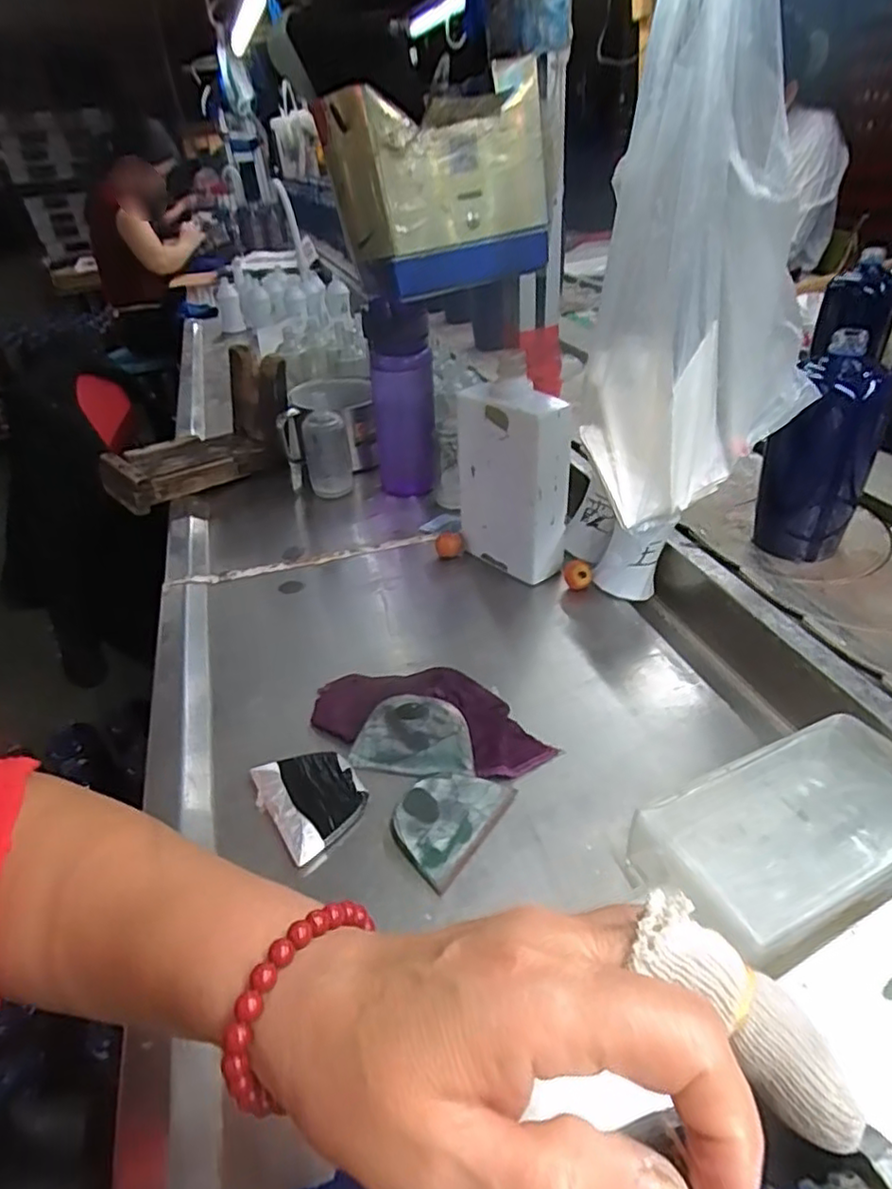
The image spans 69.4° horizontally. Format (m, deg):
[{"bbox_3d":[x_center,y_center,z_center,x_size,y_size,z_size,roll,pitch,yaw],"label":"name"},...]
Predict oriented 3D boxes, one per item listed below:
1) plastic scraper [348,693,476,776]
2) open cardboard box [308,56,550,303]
[{"bbox_3d":[-0.022,0.098,0.454,0.084,0.006,0.054,4,67,13],"label":"plastic scraper"},{"bbox_3d":[-0.010,-0.334,0.531,0.163,0.136,0.127,-11,36,-7],"label":"open cardboard box"}]

